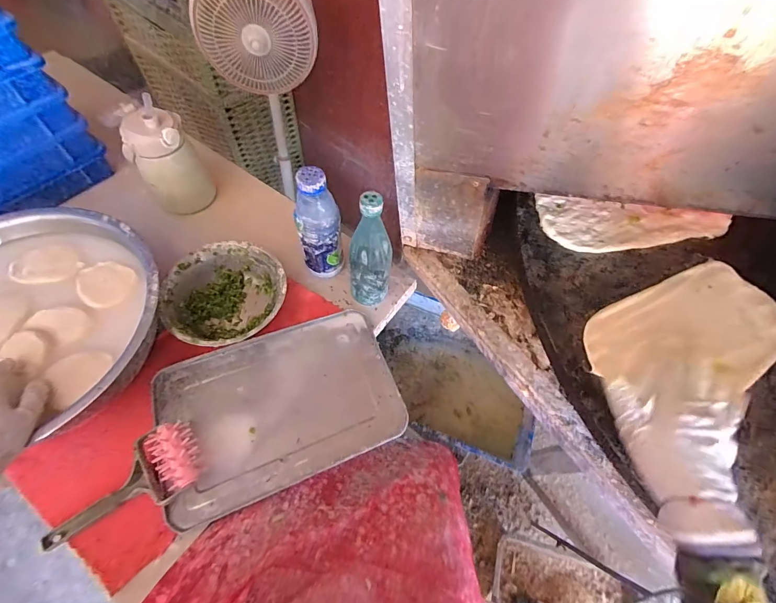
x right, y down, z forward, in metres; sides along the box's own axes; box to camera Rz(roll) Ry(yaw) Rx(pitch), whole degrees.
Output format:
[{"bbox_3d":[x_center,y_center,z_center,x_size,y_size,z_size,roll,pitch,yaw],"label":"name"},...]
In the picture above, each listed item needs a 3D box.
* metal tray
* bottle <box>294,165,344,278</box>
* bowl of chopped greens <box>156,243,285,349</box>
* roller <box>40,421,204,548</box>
[{"bbox_3d":[-0.161,0.148,0.533,0.332,0.028,0.233,-19,63,-14],"label":"metal tray"},{"bbox_3d":[-0.111,-0.116,0.572,0.052,0.202,0.054,28,62,13],"label":"bottle"},{"bbox_3d":[-0.265,-0.004,0.594,0.183,0.070,0.179,1,60,-2],"label":"bowl of chopped greens"},{"bbox_3d":[-0.343,0.239,0.463,0.189,0.049,0.083,-24,64,-16],"label":"roller"}]

